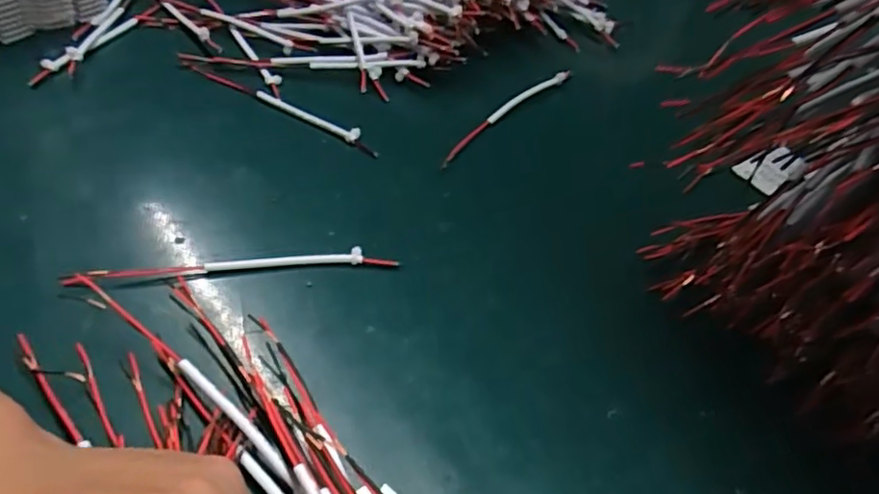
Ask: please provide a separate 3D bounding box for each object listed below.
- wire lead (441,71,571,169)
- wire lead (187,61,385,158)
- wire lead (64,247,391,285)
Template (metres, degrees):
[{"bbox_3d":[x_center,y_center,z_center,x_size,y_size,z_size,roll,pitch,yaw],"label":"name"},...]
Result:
[{"bbox_3d":[0.045,-0.090,0.411,0.013,0.006,0.143,35,53,23],"label":"wire lead"},{"bbox_3d":[-0.100,-0.092,0.396,0.151,0.004,0.010,27,51,17],"label":"wire lead"},{"bbox_3d":[-0.097,0.009,0.300,0.150,0.005,0.009,-4,49,-10],"label":"wire lead"}]

